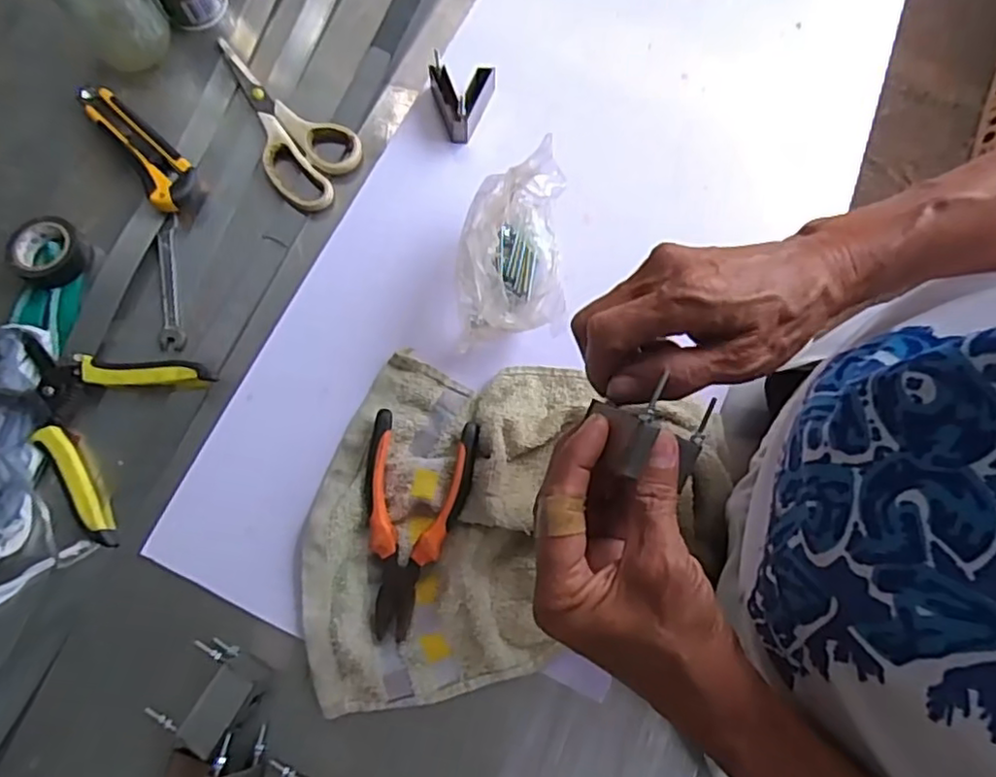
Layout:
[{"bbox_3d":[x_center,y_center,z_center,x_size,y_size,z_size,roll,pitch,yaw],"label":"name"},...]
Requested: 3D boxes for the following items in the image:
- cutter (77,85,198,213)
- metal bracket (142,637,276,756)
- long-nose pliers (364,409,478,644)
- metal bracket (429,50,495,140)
[{"bbox_3d":[-0.290,-0.199,0.534,0.040,0.026,0.142,-37,79,-9],"label":"cutter"},{"bbox_3d":[-0.185,0.199,0.428,0.050,0.036,0.052,29,78,7],"label":"metal bracket"},{"bbox_3d":[-0.062,0.095,0.456,0.073,0.019,0.150,9,76,2],"label":"long-nose pliers"},{"bbox_3d":[-0.031,-0.236,0.537,0.051,0.032,0.057,6,76,2],"label":"metal bracket"}]

